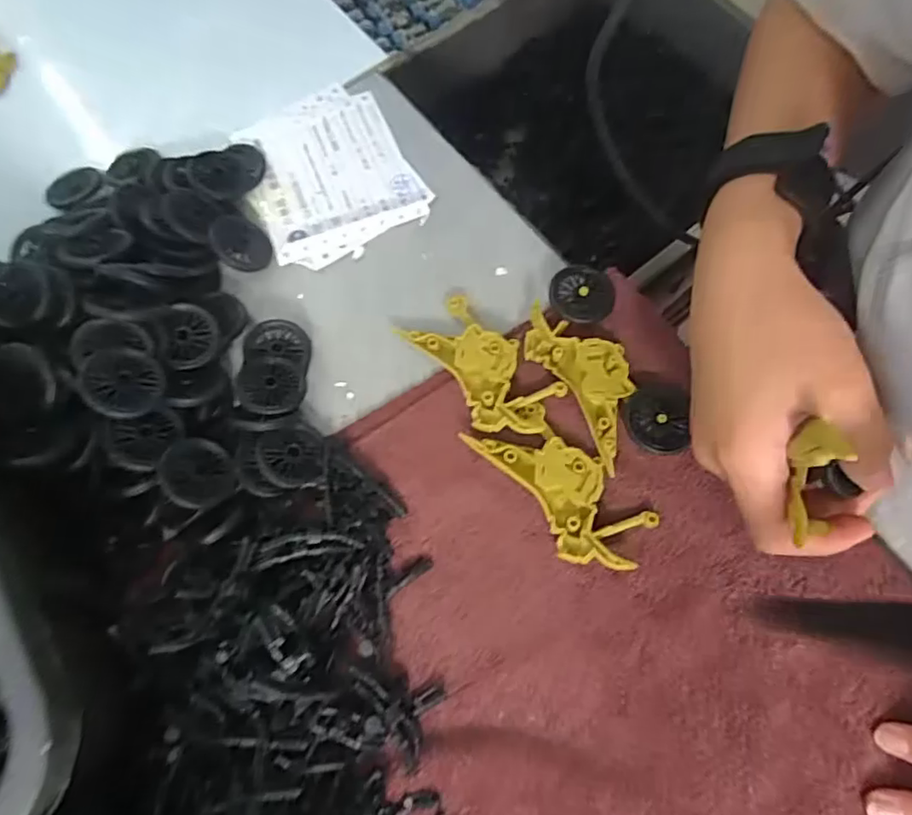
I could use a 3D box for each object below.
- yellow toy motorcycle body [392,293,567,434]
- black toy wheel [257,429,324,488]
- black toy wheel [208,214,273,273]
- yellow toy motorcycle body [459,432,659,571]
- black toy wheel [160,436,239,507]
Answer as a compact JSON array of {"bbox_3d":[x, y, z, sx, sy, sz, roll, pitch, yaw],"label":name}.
[{"bbox_3d":[0.014,-0.024,0.341,0.048,0.012,0.095,-38,73,-11],"label":"yellow toy motorcycle body"},{"bbox_3d":[-0.089,0.026,0.321,0.033,0.008,0.033,-1,70,2],"label":"black toy wheel"},{"bbox_3d":[-0.135,-0.104,0.373,0.036,0.006,0.038,13,65,-30],"label":"black toy wheel"},{"bbox_3d":[0.055,0.042,0.317,0.048,0.015,0.101,-42,74,-12],"label":"yellow toy motorcycle body"},{"bbox_3d":[-0.134,0.033,0.306,0.035,0.004,0.035,18,56,-29],"label":"black toy wheel"}]

